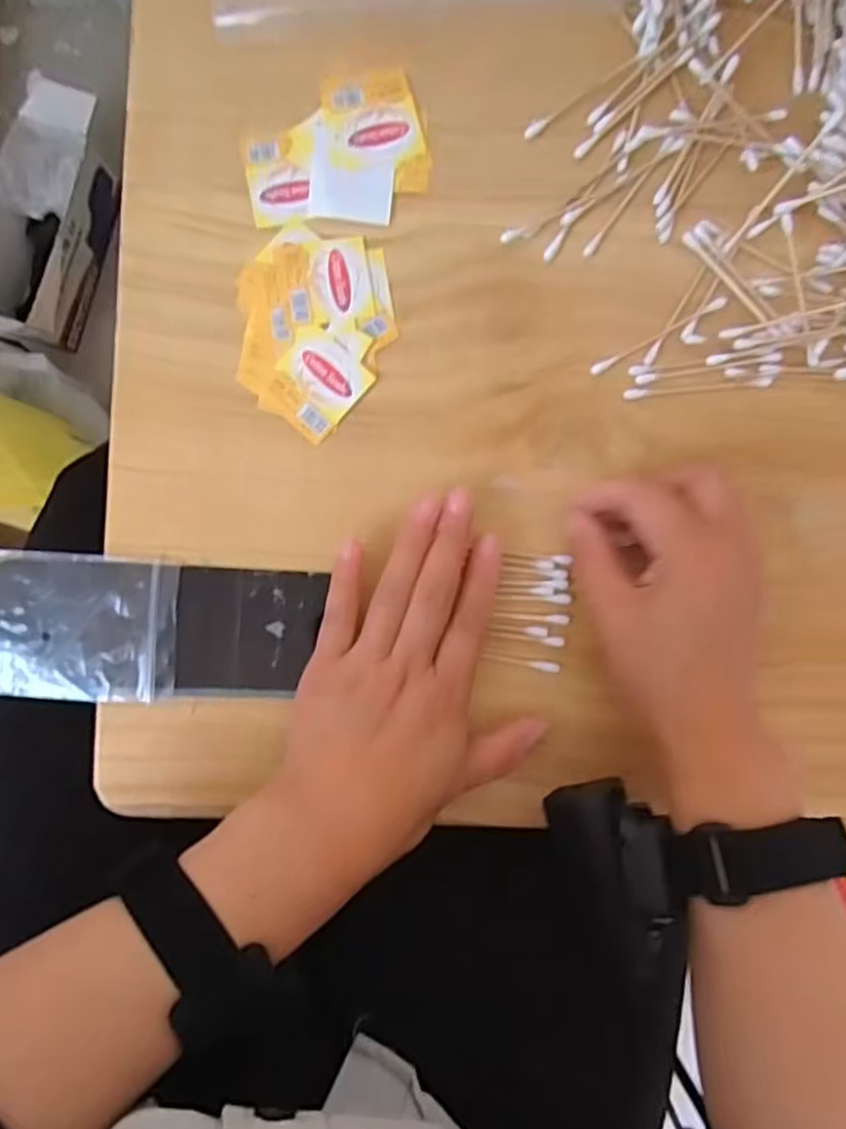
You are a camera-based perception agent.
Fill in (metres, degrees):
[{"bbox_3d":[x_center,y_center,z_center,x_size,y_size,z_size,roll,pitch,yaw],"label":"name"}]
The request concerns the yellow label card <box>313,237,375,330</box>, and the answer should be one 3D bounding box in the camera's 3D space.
[{"bbox_3d":[-0.038,-0.133,0.324,0.029,0.004,0.041,-8,93,-3],"label":"yellow label card"}]

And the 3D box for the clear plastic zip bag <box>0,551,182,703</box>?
[{"bbox_3d":[-0.166,0.030,0.318,0.100,0.006,0.067,4,93,-3],"label":"clear plastic zip bag"}]

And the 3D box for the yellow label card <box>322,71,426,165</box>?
[{"bbox_3d":[-0.024,-0.212,0.327,0.042,0.004,0.043,-10,88,-1],"label":"yellow label card"}]

